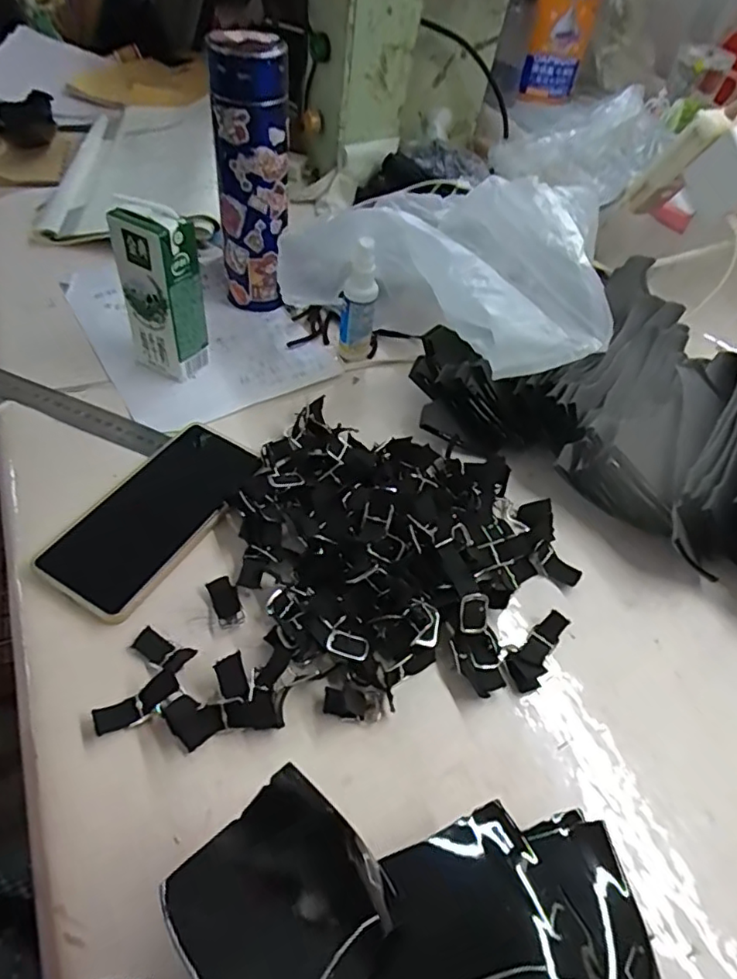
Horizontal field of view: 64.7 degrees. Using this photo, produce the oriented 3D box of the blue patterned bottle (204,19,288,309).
[{"bbox_3d":[-0.102,-0.274,0.530,0.056,0.218,0.063,27,52,14],"label":"blue patterned bottle"}]

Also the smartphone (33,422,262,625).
[{"bbox_3d":[-0.152,0.014,0.420,0.083,0.010,0.163,27,52,15],"label":"smartphone"}]

